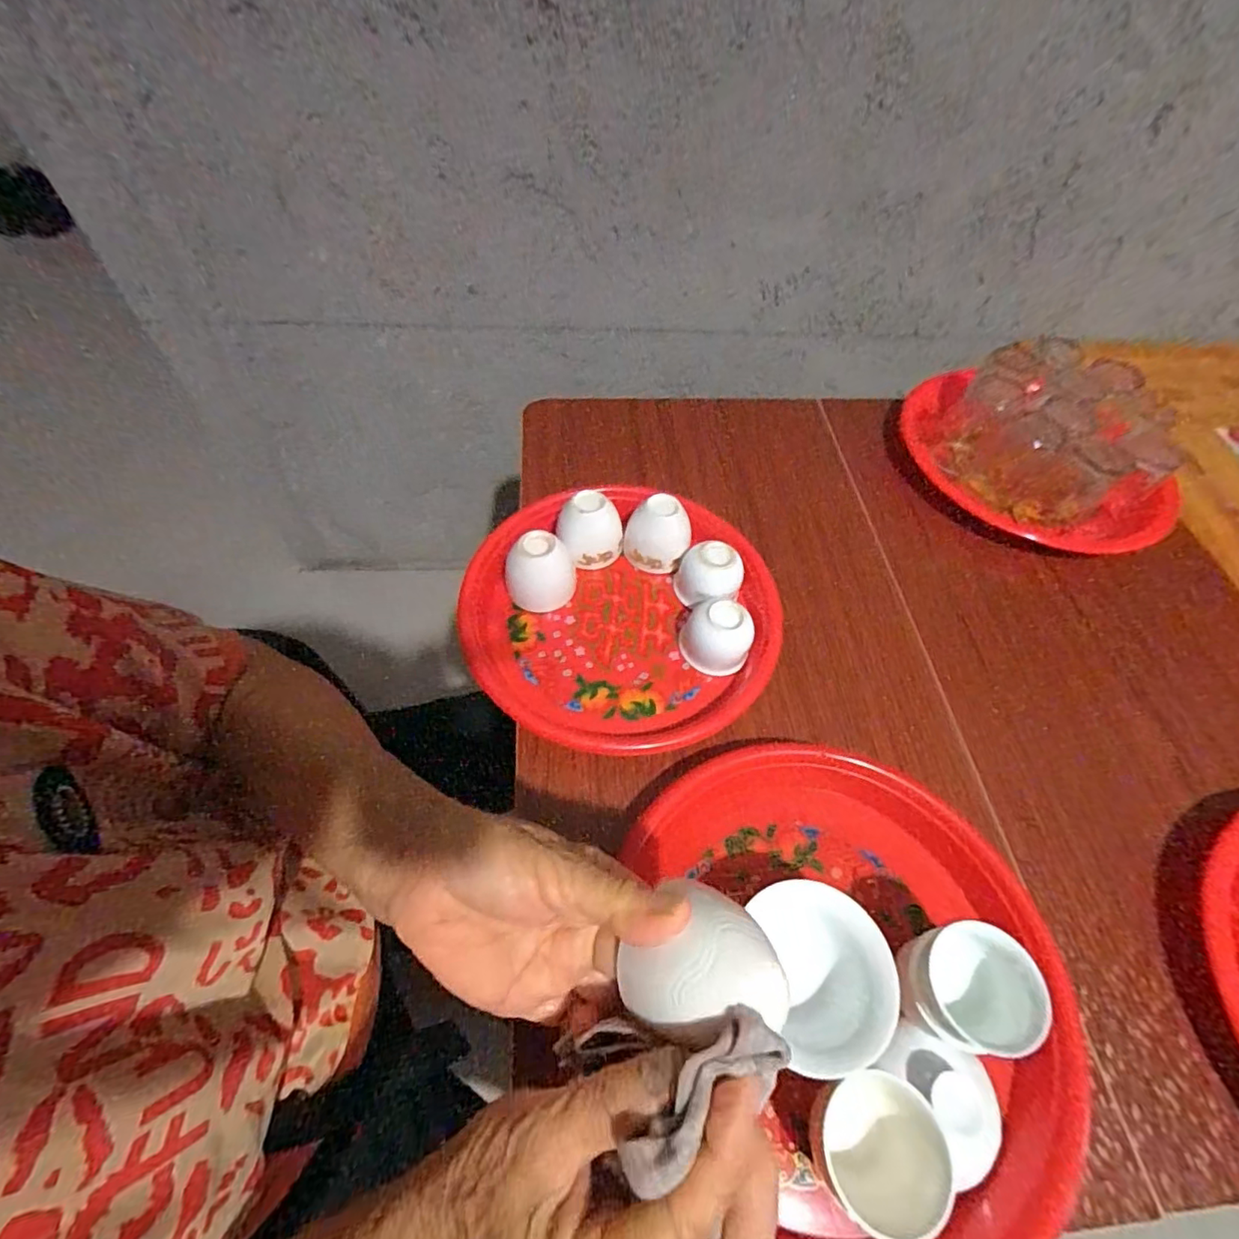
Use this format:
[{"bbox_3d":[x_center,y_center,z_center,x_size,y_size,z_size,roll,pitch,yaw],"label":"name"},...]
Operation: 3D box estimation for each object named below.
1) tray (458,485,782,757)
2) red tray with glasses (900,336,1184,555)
[{"bbox_3d":[0.002,-0.006,0.435,0.228,0.053,0.210,2,57,-3],"label":"tray"},{"bbox_3d":[0.397,-0.175,0.556,0.210,0.088,0.229,4,57,-1],"label":"red tray with glasses"}]

